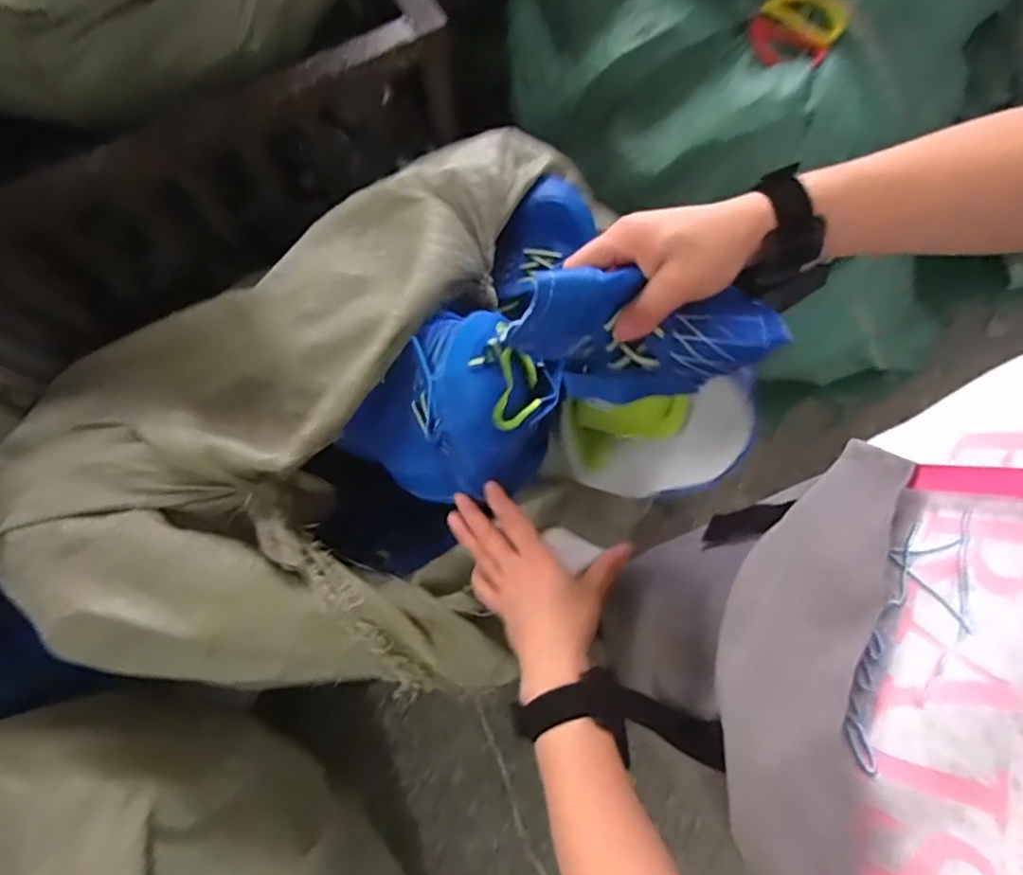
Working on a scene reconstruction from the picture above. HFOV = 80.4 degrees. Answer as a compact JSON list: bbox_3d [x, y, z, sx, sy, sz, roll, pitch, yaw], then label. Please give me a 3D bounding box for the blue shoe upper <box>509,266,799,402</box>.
[{"bbox_3d":[0.082,-0.062,0.385,0.155,0.096,0.049,3,76,1],"label":"blue shoe upper"}]

